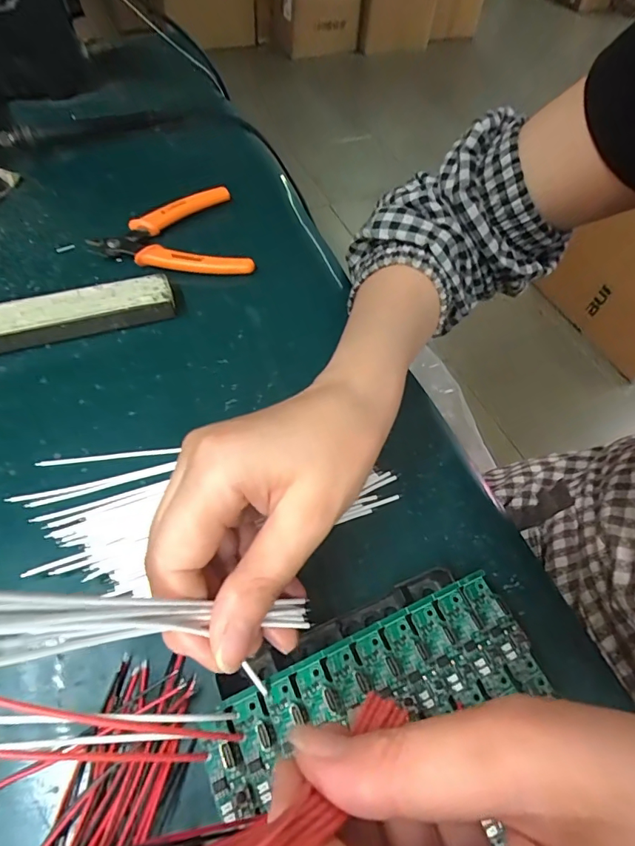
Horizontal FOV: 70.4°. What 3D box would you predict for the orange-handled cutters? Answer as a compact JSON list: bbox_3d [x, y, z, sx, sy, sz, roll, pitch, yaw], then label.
[{"bbox_3d":[-0.115,-0.143,0.352,0.113,0.021,0.089,-16,59,-15],"label":"orange-handled cutters"}]

